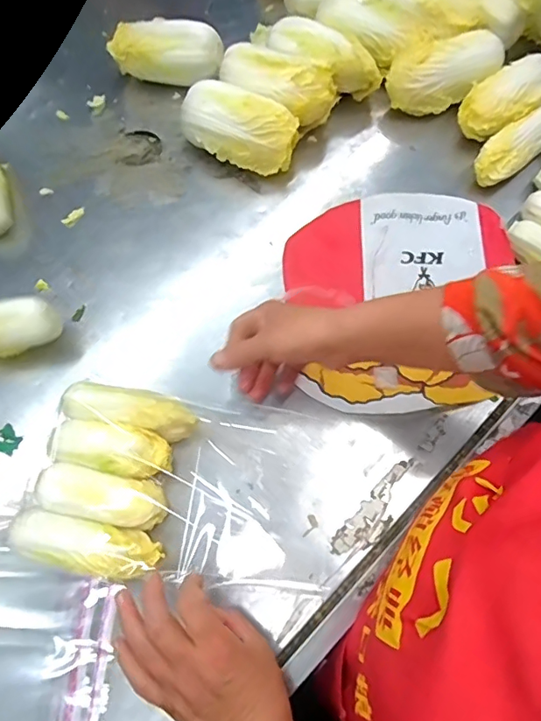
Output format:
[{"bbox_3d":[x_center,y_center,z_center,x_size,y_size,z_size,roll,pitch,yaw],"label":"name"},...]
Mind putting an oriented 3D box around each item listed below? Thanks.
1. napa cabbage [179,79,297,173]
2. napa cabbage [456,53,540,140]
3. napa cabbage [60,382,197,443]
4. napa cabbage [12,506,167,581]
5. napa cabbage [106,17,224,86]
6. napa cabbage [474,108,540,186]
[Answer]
[{"bbox_3d":[-0.035,-0.277,0.586,0.134,0.069,0.075,19,72,9],"label":"napa cabbage"},{"bbox_3d":[0.285,-0.315,0.595,0.122,0.053,0.066,-31,72,-9],"label":"napa cabbage"},{"bbox_3d":[-0.135,0.050,0.480,0.127,0.053,0.037,12,71,7],"label":"napa cabbage"},{"bbox_3d":[-0.159,0.163,0.435,0.129,0.044,0.041,11,71,7],"label":"napa cabbage"},{"bbox_3d":[-0.135,-0.401,0.643,0.148,0.063,0.066,9,71,6],"label":"napa cabbage"},{"bbox_3d":[0.292,-0.255,0.577,0.131,0.033,0.045,-37,73,-10],"label":"napa cabbage"}]

